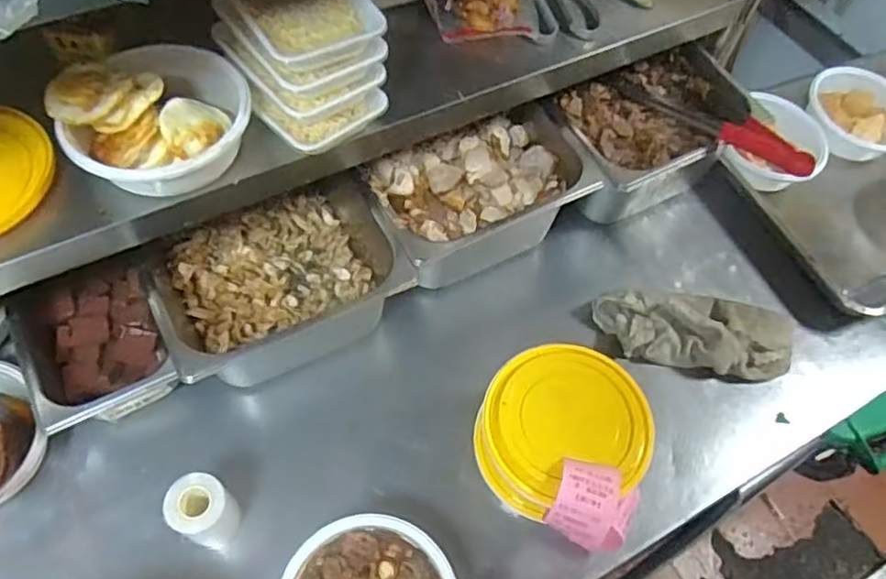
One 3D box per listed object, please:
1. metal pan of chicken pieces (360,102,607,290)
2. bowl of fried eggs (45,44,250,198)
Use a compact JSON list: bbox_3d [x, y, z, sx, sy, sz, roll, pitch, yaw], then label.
[{"bbox_3d":[0.037,-0.112,0.848,0.271,0.142,0.177,-25,65,-17],"label":"metal pan of chicken pieces"},{"bbox_3d":[-0.271,-0.163,0.621,0.165,0.068,0.150,-37,69,-22],"label":"bowl of fried eggs"}]

